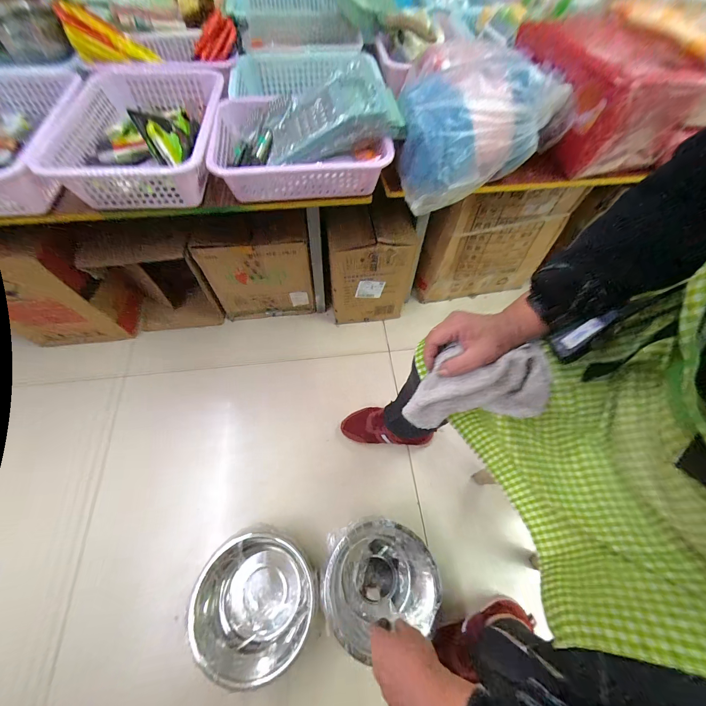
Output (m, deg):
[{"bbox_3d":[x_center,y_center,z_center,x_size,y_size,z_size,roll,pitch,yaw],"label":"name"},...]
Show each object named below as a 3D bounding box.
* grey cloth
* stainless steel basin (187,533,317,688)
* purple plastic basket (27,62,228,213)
[{"bbox_3d":[0.157,0.044,0.395,0.155,0.150,0.078,4,63,1],"label":"grey cloth"},{"bbox_3d":[-0.197,0.504,0.616,0.210,0.113,0.222,0,63,-1],"label":"stainless steel basin"},{"bbox_3d":[-0.382,-0.425,0.561,0.253,0.089,0.379,-9,63,-5],"label":"purple plastic basket"}]

